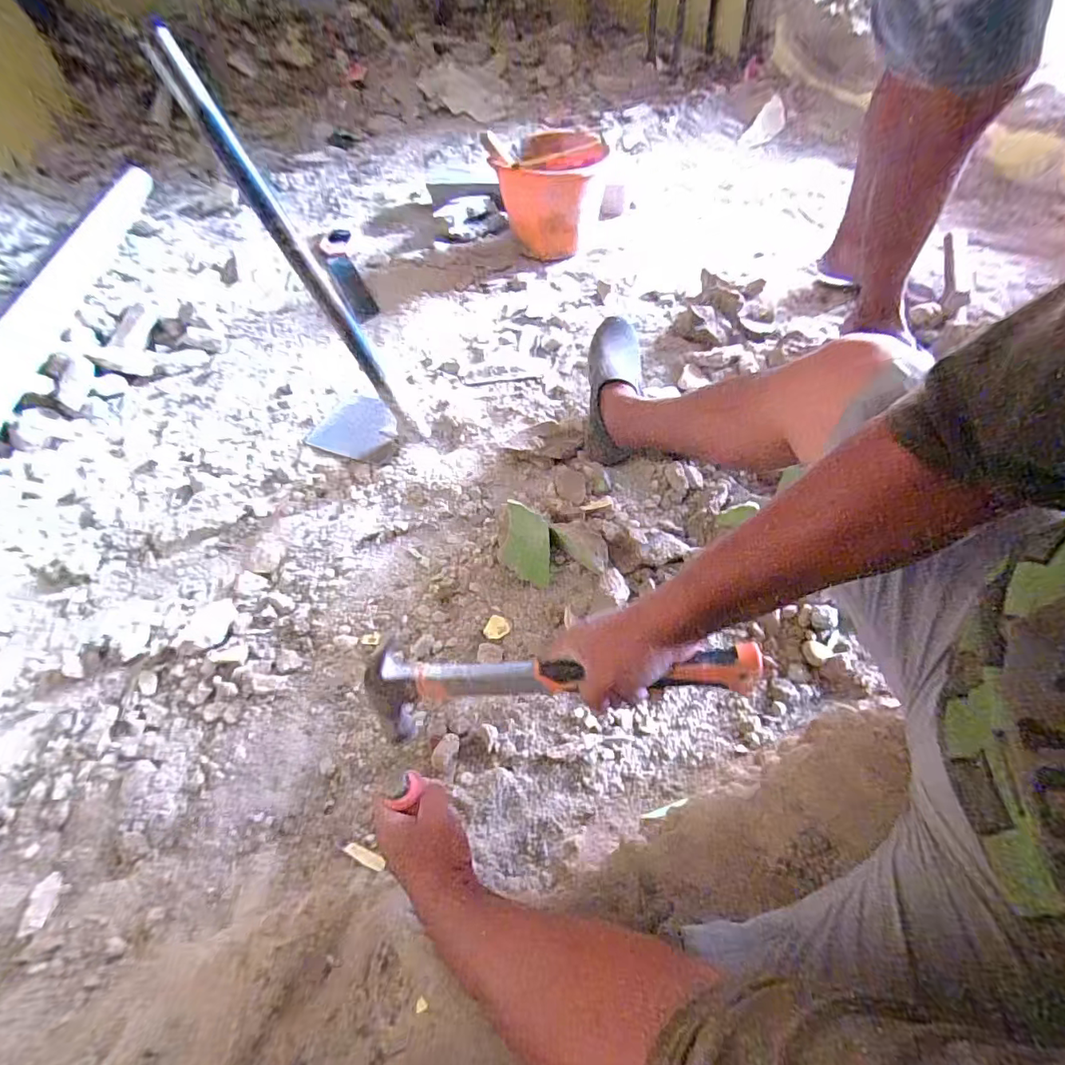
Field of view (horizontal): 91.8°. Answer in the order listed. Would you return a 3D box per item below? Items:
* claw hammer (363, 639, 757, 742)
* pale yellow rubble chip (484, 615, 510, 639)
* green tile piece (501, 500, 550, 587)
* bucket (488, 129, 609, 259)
[{"bbox_3d":[0.018,0.132,0.454,0.334,0.084,0.034,-7,19,10],"label":"claw hammer"},{"bbox_3d":[-0.050,0.137,0.742,0.031,0.010,0.036,24,60,21],"label":"pale yellow rubble chip"},{"bbox_3d":[-0.008,0.015,0.762,0.069,0.009,0.119,0,88,-11],"label":"green tile piece"},{"bbox_3d":[0.044,-0.812,1.282,0.268,0.245,0.252,5,55,11],"label":"bucket"}]

